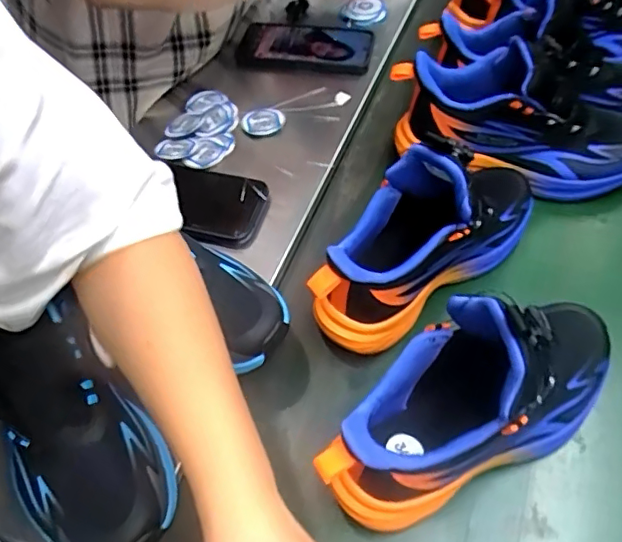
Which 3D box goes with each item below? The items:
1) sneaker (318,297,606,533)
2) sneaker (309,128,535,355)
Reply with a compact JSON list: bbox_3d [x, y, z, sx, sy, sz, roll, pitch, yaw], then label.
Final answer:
[{"bbox_3d":[0.108,0.093,0.385,0.221,0.120,0.085,-23,56,-12],"label":"sneaker"},{"bbox_3d":[0.100,-0.041,0.457,0.242,0.142,0.076,-35,59,-19],"label":"sneaker"}]

